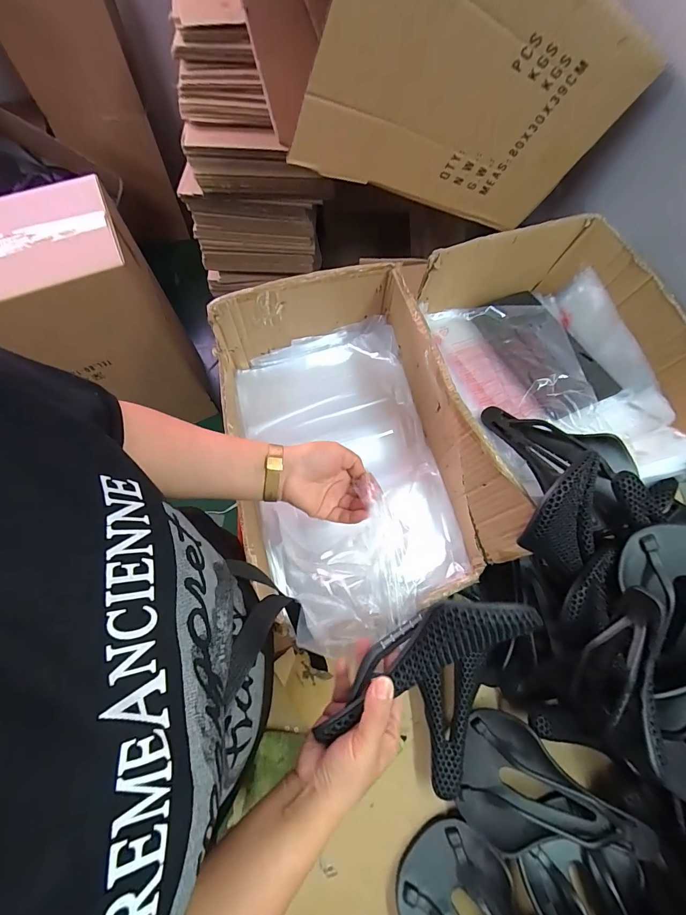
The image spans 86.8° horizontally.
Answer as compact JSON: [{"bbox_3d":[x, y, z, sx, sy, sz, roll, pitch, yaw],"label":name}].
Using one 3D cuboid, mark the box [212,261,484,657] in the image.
[{"bbox_3d":[0.006,-0.010,0.495,0.277,0.165,0.443,-14,72,-7],"label":"box"}]

